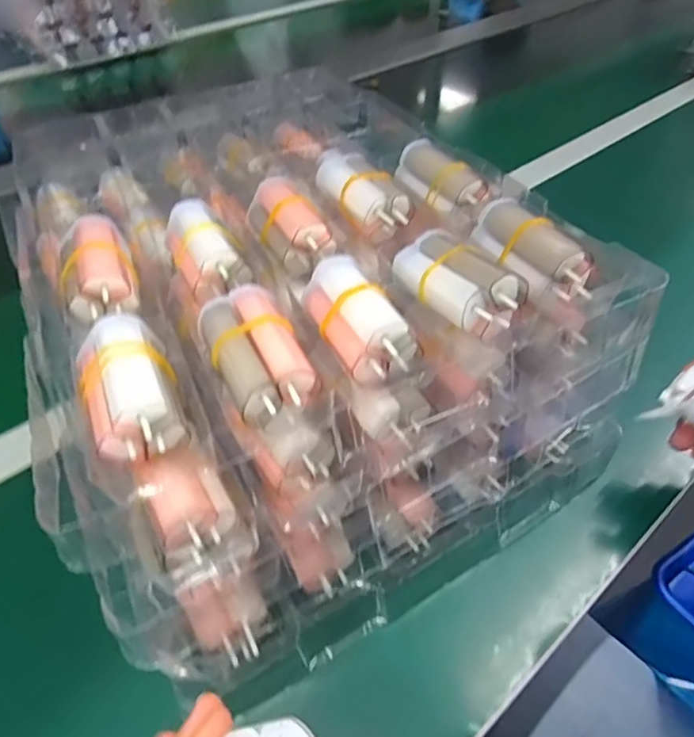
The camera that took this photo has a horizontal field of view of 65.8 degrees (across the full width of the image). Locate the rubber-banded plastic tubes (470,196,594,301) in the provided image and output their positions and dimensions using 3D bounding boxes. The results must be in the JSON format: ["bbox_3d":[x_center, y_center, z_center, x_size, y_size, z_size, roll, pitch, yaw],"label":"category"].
[{"bbox_3d":[0.093,-0.063,0.274,0.026,0.021,0.068,-22,48,-18],"label":"rubber-banded plastic tubes"}]

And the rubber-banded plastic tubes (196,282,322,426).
[{"bbox_3d":[-0.039,-0.009,0.231,0.036,0.014,0.067,-21,48,-17],"label":"rubber-banded plastic tubes"}]

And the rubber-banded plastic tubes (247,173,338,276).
[{"bbox_3d":[-0.035,-0.085,0.311,0.031,0.027,0.063,-24,49,-19],"label":"rubber-banded plastic tubes"}]

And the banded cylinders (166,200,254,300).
[{"bbox_3d":[-0.078,-0.068,0.297,0.034,0.026,0.065,-20,48,-15],"label":"banded cylinders"}]

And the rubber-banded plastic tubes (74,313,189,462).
[{"bbox_3d":[-0.091,0.006,0.224,0.034,0.025,0.066,-17,47,-13],"label":"rubber-banded plastic tubes"}]

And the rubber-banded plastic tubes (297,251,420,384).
[{"bbox_3d":[0.003,-0.025,0.249,0.031,0.026,0.067,-20,48,-15],"label":"rubber-banded plastic tubes"}]

